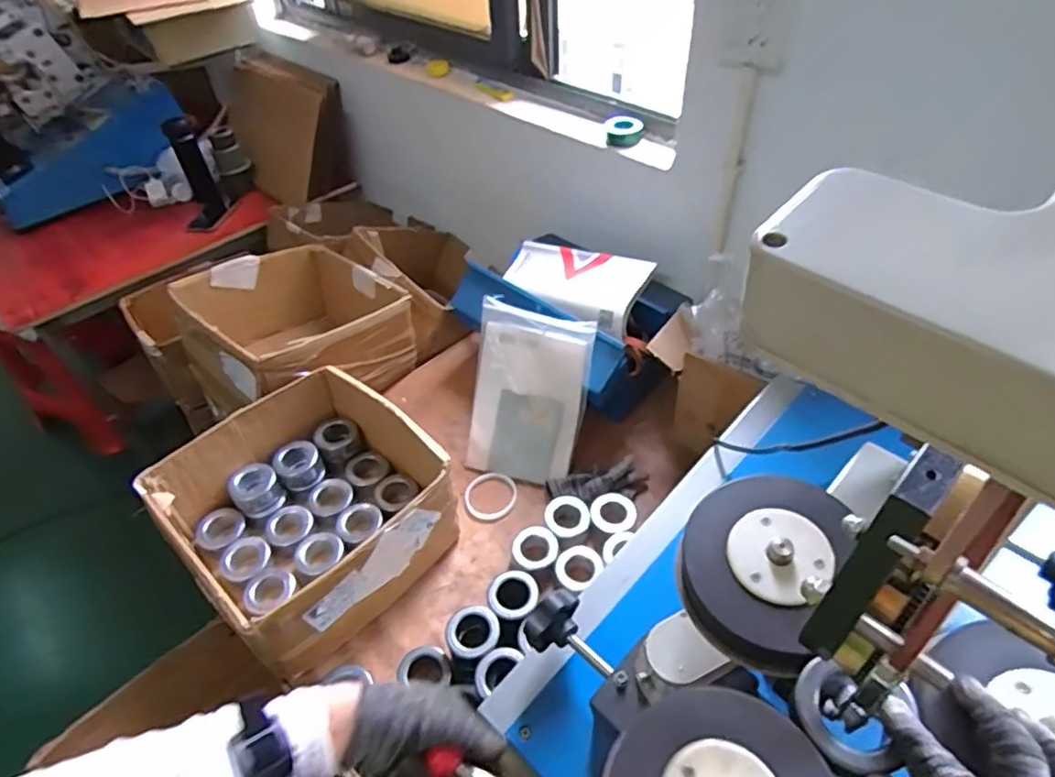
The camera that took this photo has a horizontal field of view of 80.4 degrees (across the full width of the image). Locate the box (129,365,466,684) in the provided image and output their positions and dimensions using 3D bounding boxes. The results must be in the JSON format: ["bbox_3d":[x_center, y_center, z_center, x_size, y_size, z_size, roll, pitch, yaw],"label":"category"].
[{"bbox_3d":[-0.311,0.181,0.916,0.324,0.175,0.340,34,57,31],"label":"box"}]

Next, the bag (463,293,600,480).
[{"bbox_3d":[-0.001,0.011,1.021,0.186,0.273,0.021,12,10,13],"label":"bag"}]

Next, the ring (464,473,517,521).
[{"bbox_3d":[-0.060,0.174,1.020,0.082,0.009,0.084,-2,46,2],"label":"ring"}]

